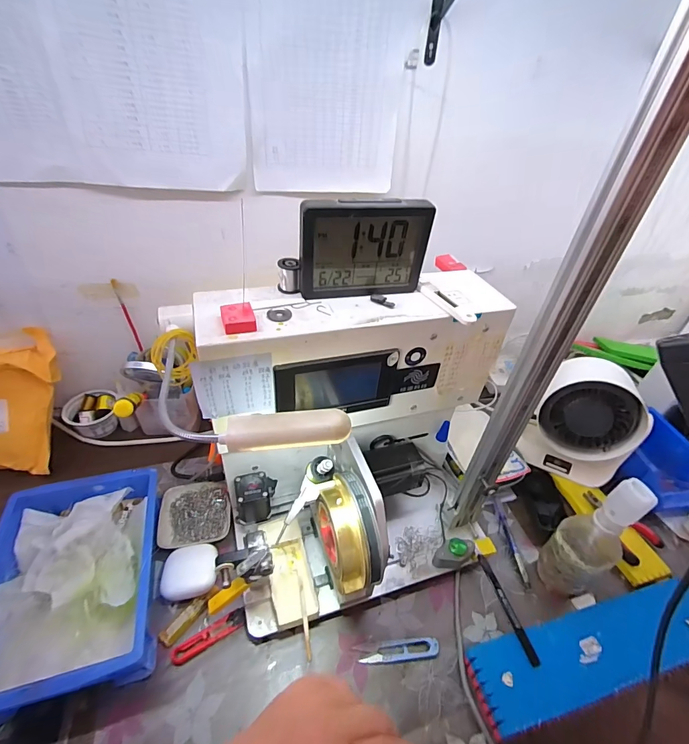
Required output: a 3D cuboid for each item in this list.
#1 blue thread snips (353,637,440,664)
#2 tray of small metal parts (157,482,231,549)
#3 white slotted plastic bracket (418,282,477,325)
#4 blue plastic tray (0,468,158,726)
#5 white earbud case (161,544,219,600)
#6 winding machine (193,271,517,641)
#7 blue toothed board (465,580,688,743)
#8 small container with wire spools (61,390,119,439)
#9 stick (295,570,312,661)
[{"bbox_3d":[0.065,0.339,0.463,0.097,0.016,0.021,0,41,-7],"label":"blue thread snips"},{"bbox_3d":[-0.219,0.210,0.563,0.098,0.028,0.103,-3,41,-10],"label":"tray of small metal parts"},{"bbox_3d":[0.110,-0.076,0.418,0.019,0.007,0.083,-17,45,-25],"label":"white slotted plastic bracket"},{"bbox_3d":[-0.326,0.249,0.468,0.173,0.075,0.253,-8,42,-17],"label":"blue plastic tray"},{"bbox_3d":[-0.203,0.262,0.502,0.067,0.019,0.062,0,41,-8],"label":"white earbud case"},{"bbox_3d":[0.028,0.094,0.465,0.337,0.338,0.240,-10,43,-18],"label":"winding machine"},{"bbox_3d":[0.313,0.338,0.465,0.334,0.022,0.078,-8,40,-13],"label":"blue toothed board"},{"bbox_3d":[-0.441,0.078,0.667,0.068,0.054,0.076,35,48,30],"label":"small container with wire spools"},{"bbox_3d":[-0.049,0.288,0.460,0.007,0.007,0.108,-5,28,-12],"label":"stick"}]

